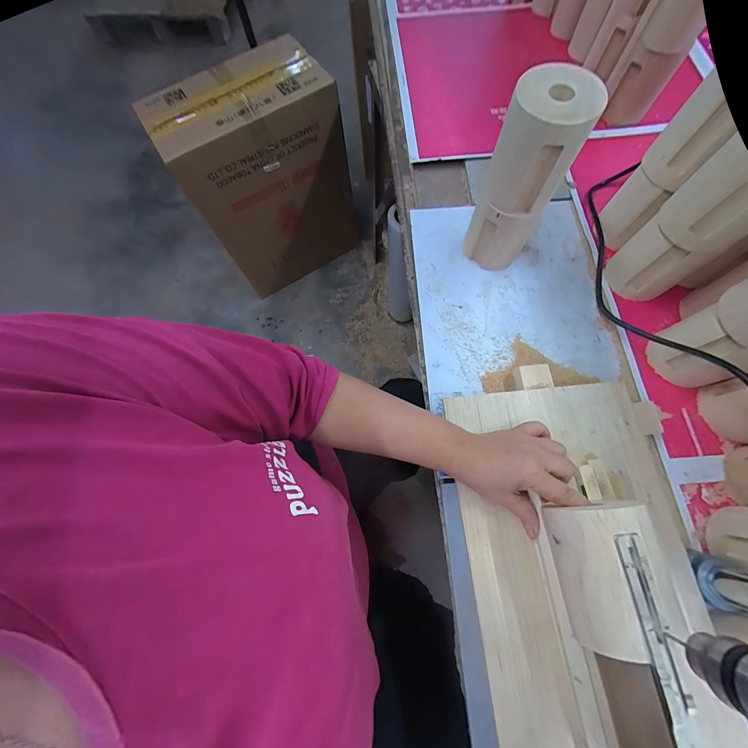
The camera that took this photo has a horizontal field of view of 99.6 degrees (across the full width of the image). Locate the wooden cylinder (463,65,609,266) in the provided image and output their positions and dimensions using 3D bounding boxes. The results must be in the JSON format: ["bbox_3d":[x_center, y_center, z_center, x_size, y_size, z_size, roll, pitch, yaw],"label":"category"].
[{"bbox_3d":[0.168,-0.214,0.375,0.079,0.205,0.070,24,74,10],"label":"wooden cylinder"}]

